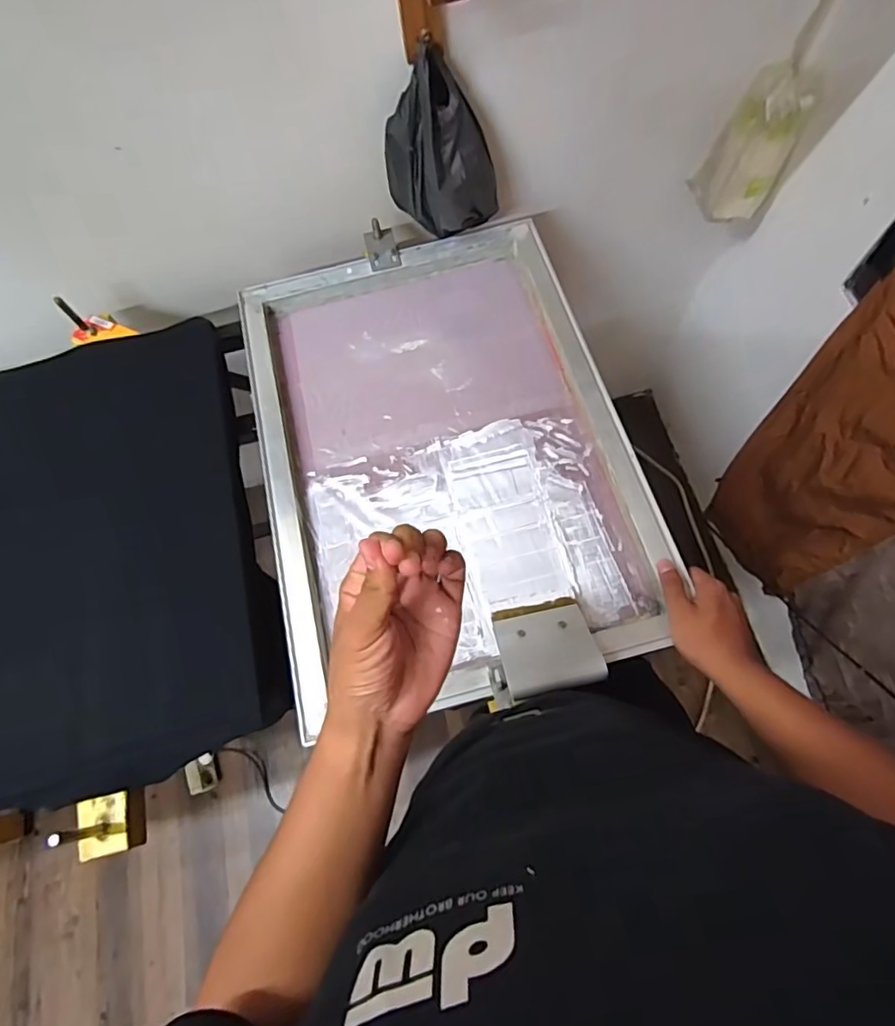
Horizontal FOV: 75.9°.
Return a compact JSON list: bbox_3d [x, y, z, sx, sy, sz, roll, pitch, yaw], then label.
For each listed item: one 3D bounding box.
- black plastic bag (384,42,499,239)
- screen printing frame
[{"bbox_3d":[-0.006,-0.507,0.820,0.123,0.217,0.129,-37,72,-11],"label":"black plastic bag"},{"bbox_3d":[-0.011,-0.099,0.762,0.455,0.043,0.645,-14,69,-3],"label":"screen printing frame"}]

